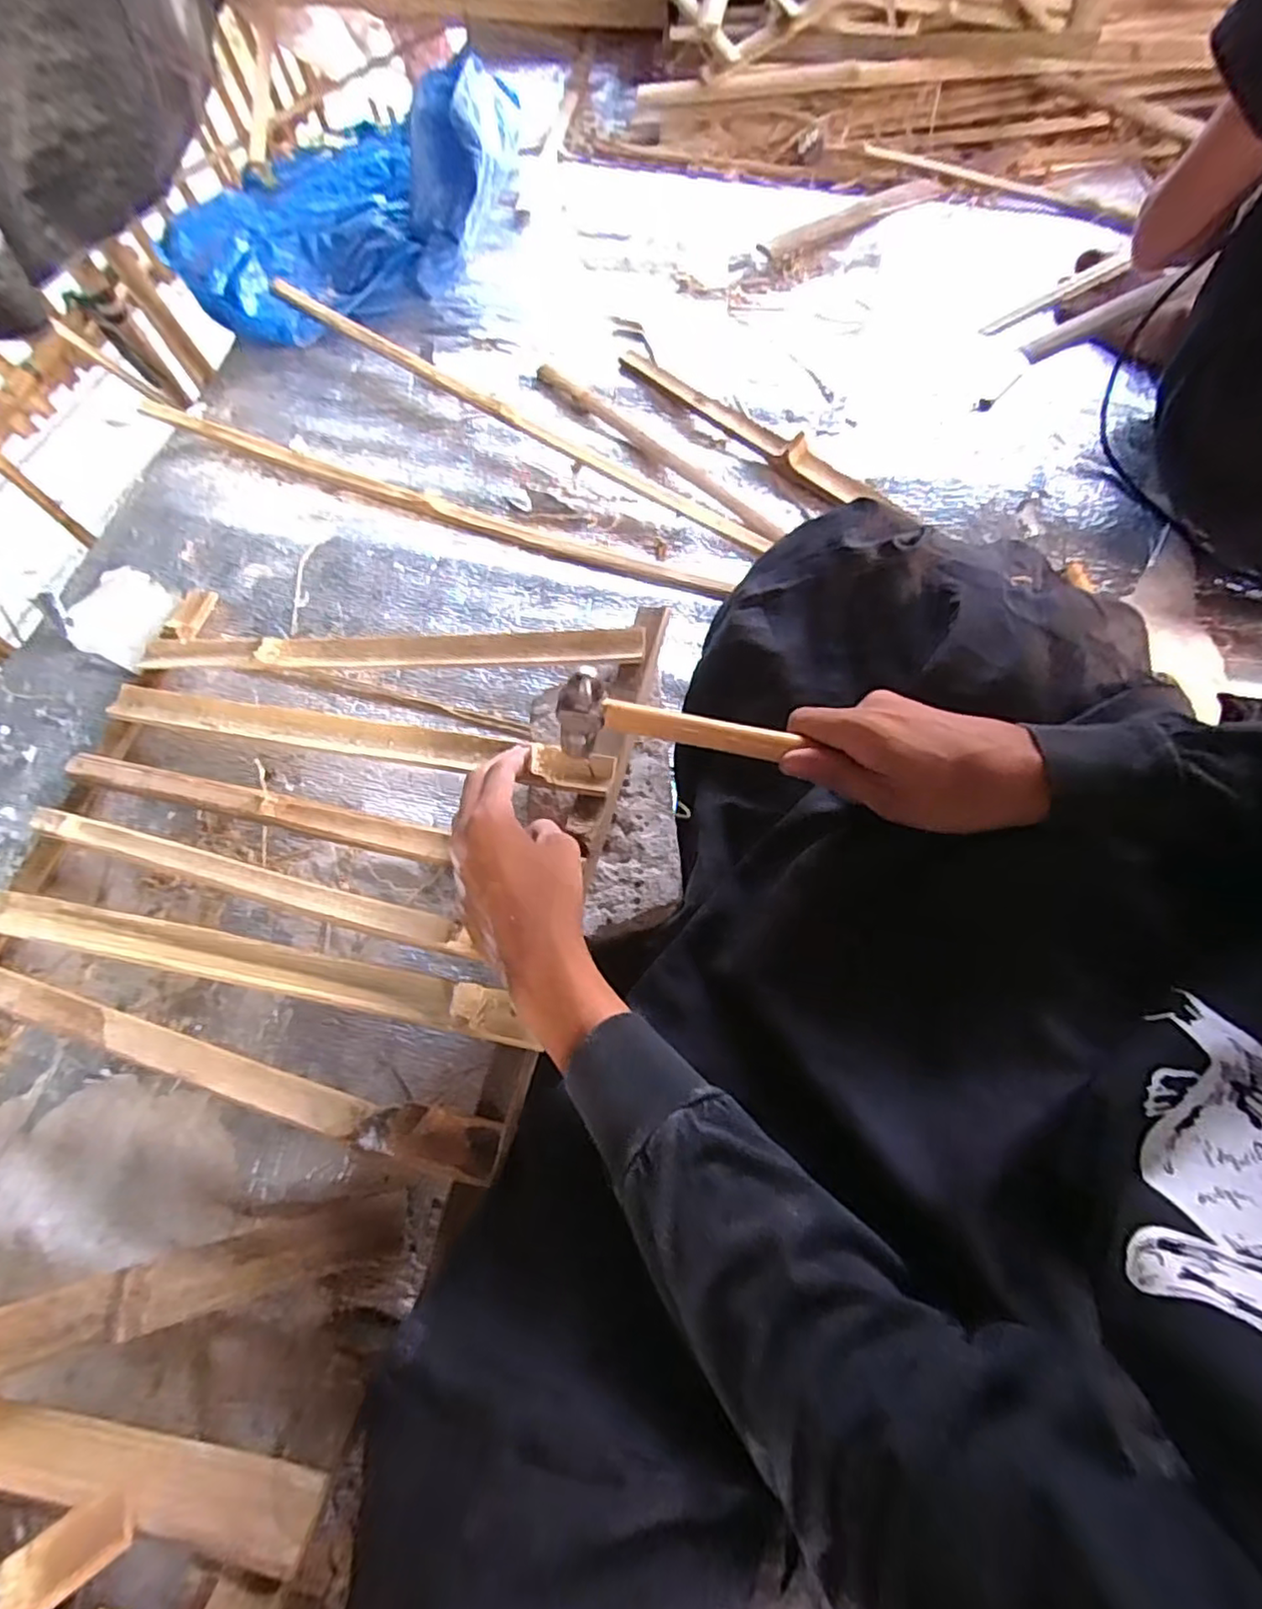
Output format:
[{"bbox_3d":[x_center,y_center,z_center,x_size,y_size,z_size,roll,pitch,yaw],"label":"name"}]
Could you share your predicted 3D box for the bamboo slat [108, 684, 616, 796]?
[{"bbox_3d":[-0.250,-0.061,0.560,0.499,0.020,0.034,9,68,17],"label":"bamboo slat"}]

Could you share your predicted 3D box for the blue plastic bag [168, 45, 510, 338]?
[{"bbox_3d":[-0.426,-0.844,0.889,0.422,0.162,0.426,-33,71,-11],"label":"blue plastic bag"}]

